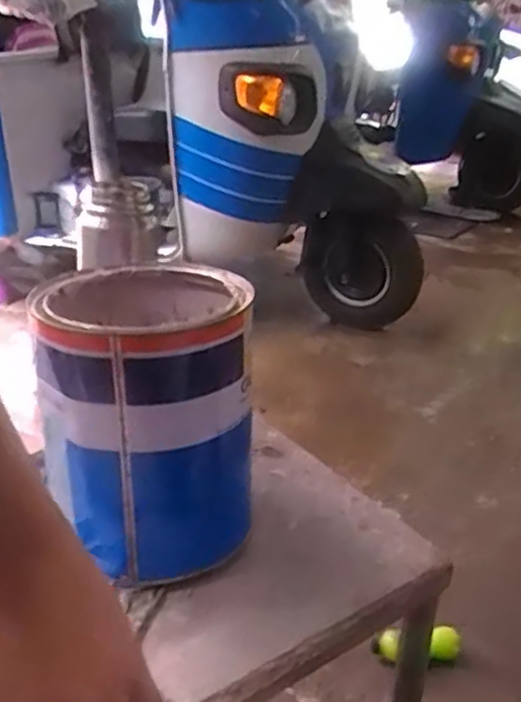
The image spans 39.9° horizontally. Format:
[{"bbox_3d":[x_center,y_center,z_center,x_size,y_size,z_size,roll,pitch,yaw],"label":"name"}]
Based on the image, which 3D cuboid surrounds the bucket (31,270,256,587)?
[{"bbox_3d":[-0.088,0.060,0.583,0.152,0.227,0.165,1,26,-1],"label":"bucket"}]

